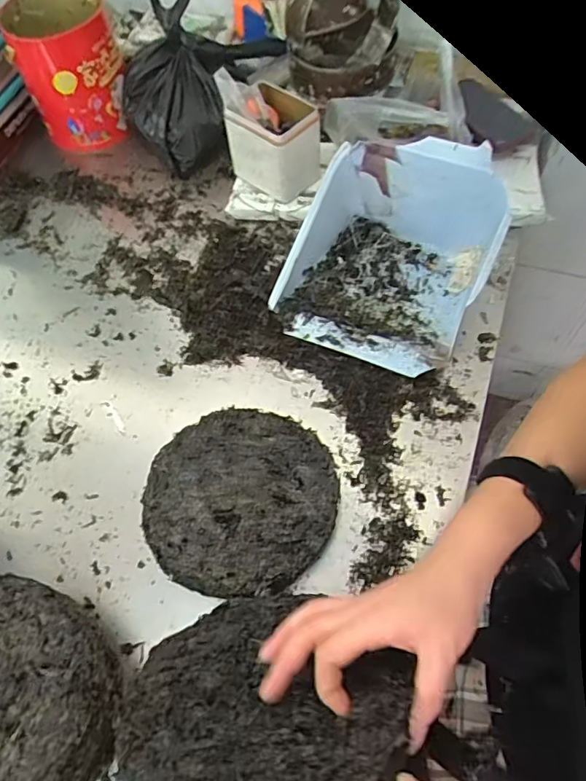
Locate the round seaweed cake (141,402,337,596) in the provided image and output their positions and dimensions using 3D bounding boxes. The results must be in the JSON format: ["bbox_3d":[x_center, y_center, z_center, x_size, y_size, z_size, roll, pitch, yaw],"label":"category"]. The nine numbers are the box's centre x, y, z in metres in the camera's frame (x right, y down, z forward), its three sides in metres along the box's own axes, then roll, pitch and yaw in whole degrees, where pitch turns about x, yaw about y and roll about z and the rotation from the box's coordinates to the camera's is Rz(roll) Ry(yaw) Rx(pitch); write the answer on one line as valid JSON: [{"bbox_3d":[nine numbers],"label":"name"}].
[{"bbox_3d":[-0.055,0.116,0.560,0.196,0.033,0.193,-1,61,2],"label":"round seaweed cake"}]

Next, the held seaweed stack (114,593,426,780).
[{"bbox_3d":[-0.013,0.236,0.365,0.197,0.069,0.204,-24,19,-33],"label":"held seaweed stack"}]

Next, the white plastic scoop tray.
[{"bbox_3d":[0.116,-0.170,0.651,0.242,0.149,0.237,24,65,15],"label":"white plastic scoop tray"}]

